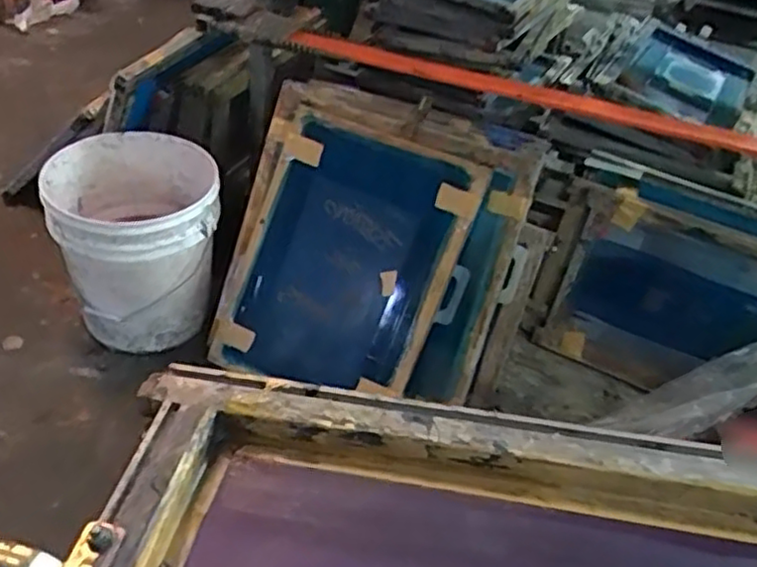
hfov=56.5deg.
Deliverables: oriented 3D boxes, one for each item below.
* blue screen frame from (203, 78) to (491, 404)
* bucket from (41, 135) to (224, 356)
[{"bbox_3d":[-0.093,-0.045,1.397,0.452,0.558,0.056,24,7,13],"label":"blue screen frame"},{"bbox_3d":[-0.480,-0.081,1.447,0.298,0.345,0.319,5,40,-4],"label":"bucket"}]

